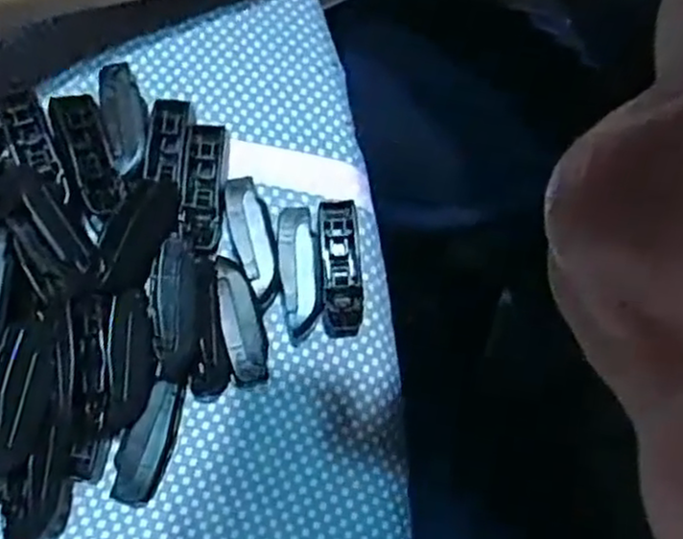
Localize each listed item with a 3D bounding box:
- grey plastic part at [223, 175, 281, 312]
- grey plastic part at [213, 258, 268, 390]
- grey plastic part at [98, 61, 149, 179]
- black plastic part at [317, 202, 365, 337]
[{"bbox_3d":[-0.038,-0.012,0.310,0.017,0.016,0.056,-17,79,-3],"label":"grey plastic part"},{"bbox_3d":[-0.043,0.023,0.303,0.016,0.017,0.055,-13,79,-2],"label":"grey plastic part"},{"bbox_3d":[-0.096,-0.068,0.317,0.018,0.012,0.053,-12,79,-2],"label":"grey plastic part"},{"bbox_3d":[0.000,0.000,0.311,0.018,0.012,0.059,-3,78,0],"label":"black plastic part"}]

